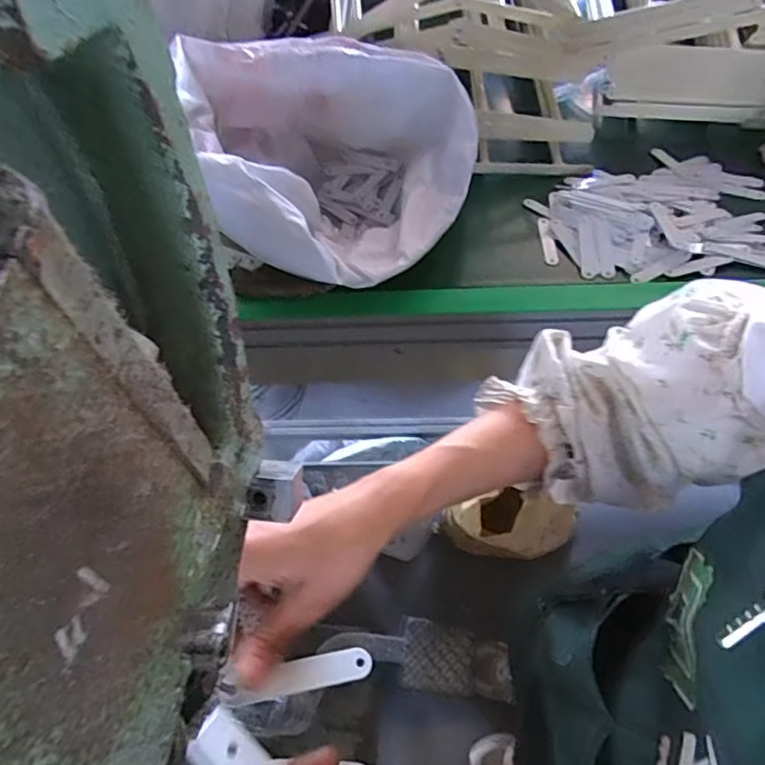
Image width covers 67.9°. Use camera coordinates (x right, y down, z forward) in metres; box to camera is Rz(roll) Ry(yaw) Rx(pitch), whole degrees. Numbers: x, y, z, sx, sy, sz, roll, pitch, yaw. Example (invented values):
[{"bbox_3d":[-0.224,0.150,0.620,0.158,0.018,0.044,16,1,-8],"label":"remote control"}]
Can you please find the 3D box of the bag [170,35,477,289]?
[{"bbox_3d":[-0.043,-0.276,0.716,0.325,0.222,0.307,-17,58,-6],"label":"bag"}]

